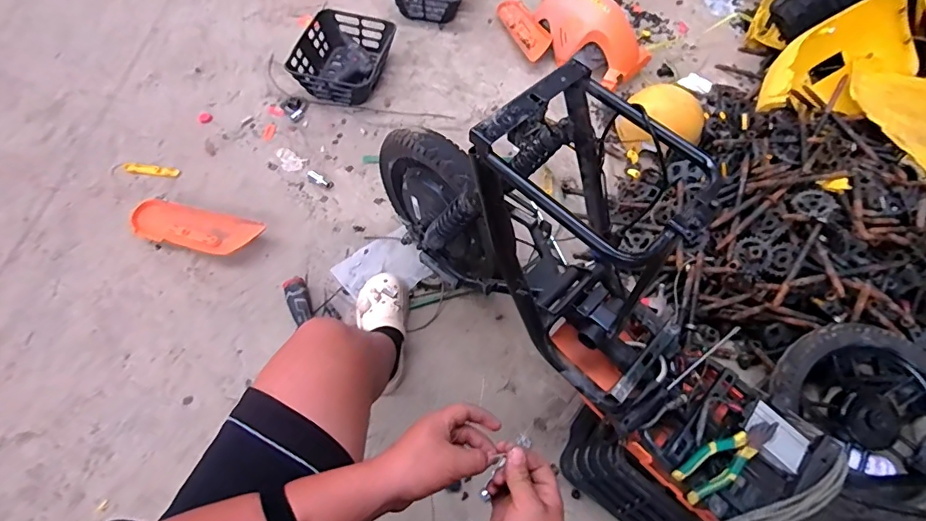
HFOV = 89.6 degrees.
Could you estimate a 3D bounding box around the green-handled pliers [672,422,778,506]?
[{"bbox_3d":[0.428,0.315,0.751,0.196,0.020,0.059,-25,66,-16],"label":"green-handled pliers"}]

